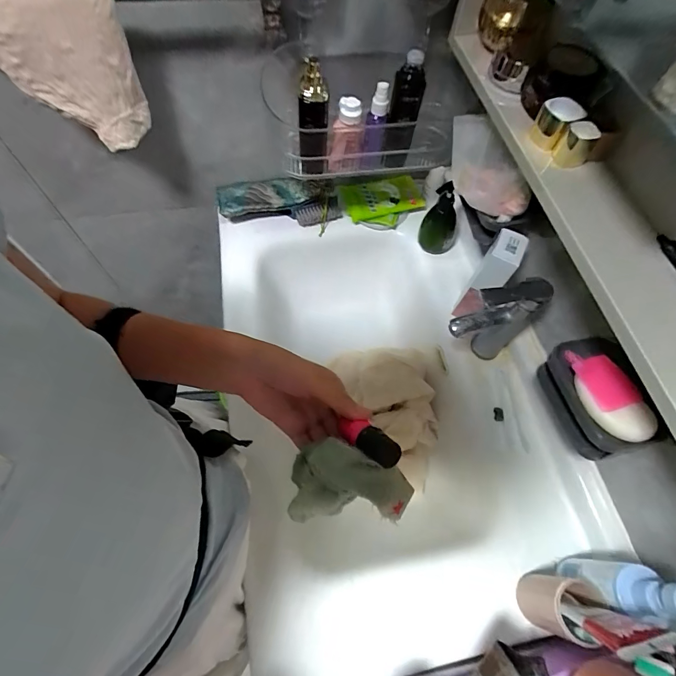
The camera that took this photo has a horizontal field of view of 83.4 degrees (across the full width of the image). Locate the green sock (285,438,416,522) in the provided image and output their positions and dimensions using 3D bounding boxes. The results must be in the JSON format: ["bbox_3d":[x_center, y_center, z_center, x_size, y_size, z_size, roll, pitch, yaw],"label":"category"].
[{"bbox_3d":[0.010,0.122,0.318,0.097,0.083,0.051,1,63,-3],"label":"green sock"}]

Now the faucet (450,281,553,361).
[{"bbox_3d":[0.223,-0.016,0.562,0.131,0.182,0.042,-16,65,-11],"label":"faucet"}]

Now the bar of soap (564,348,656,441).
[{"bbox_3d":[0.292,0.060,0.414,0.048,0.025,0.108,-16,65,-11],"label":"bar of soap"}]

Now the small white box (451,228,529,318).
[{"bbox_3d":[0.236,-0.094,0.600,0.048,0.149,0.066,30,65,11],"label":"small white box"}]

